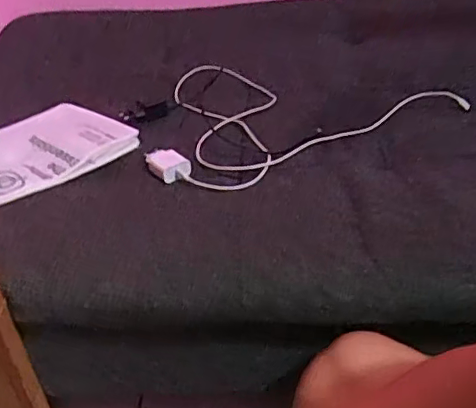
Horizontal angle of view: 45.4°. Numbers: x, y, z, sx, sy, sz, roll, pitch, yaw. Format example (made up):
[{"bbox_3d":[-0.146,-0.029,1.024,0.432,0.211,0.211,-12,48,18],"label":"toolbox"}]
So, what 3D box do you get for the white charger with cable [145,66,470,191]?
[{"bbox_3d":[0.061,-0.178,0.969,0.518,0.049,0.387,-21,36,-23],"label":"white charger with cable"}]

